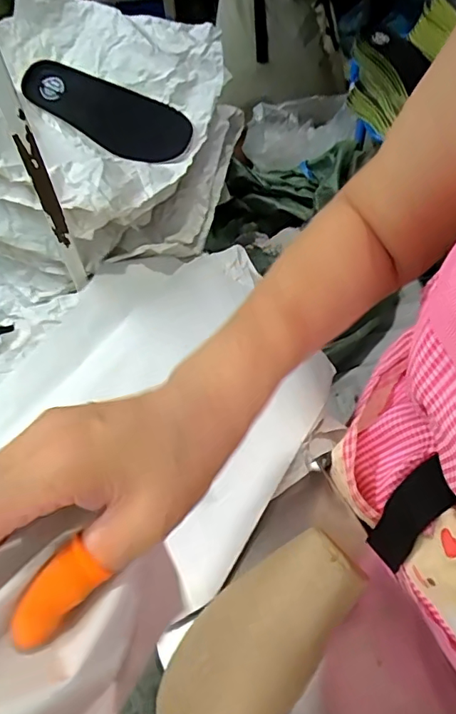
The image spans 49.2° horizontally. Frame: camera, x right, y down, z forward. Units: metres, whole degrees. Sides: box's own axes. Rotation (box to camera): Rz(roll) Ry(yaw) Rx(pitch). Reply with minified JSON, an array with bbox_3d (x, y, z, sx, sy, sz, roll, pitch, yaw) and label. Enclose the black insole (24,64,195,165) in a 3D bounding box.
[{"bbox_3d":[-0.189,-0.373,0.759,0.282,0.094,0.026,26,10,3],"label":"black insole"}]

